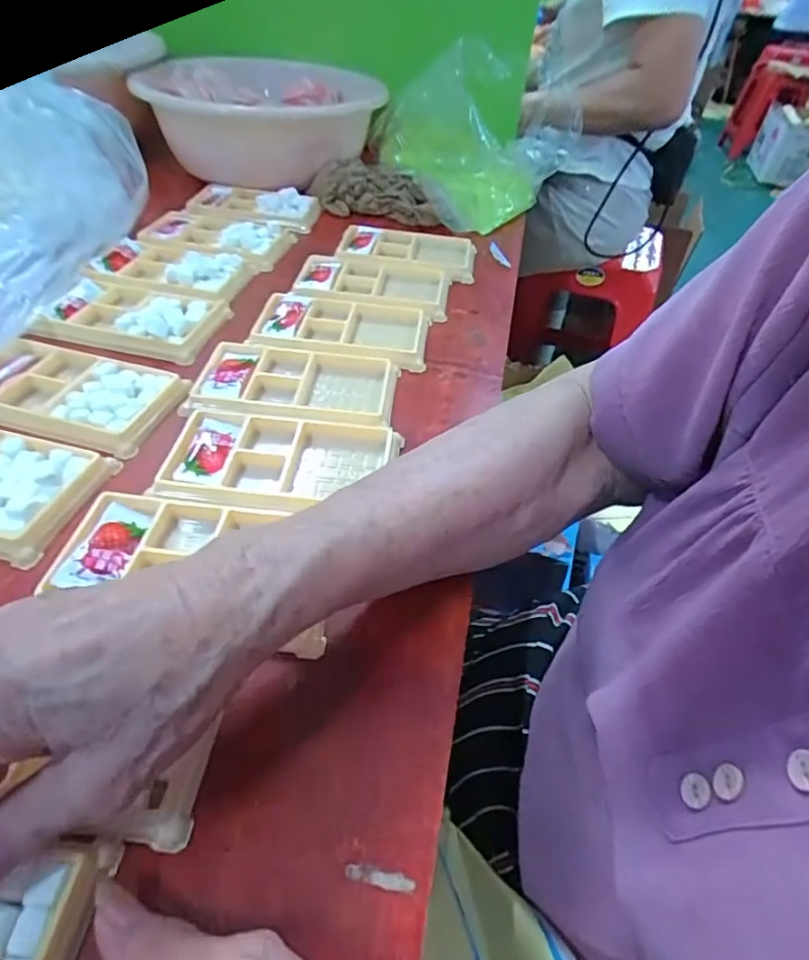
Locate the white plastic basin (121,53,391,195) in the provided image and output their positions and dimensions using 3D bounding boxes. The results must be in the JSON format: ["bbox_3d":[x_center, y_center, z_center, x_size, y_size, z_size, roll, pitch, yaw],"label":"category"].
[{"bbox_3d":[-0.162,-0.412,0.670,0.244,0.102,0.244,-2,45,-10],"label":"white plastic basin"}]

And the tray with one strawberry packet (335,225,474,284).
[{"bbox_3d":[0.004,-0.224,0.563,0.131,0.016,0.071,4,44,-2],"label":"tray with one strawberry packet"}]

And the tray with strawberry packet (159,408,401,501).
[{"bbox_3d":[-0.071,-0.008,0.346,0.129,0.023,0.069,4,44,-3],"label":"tray with strawberry packet"}]

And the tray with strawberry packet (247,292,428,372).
[{"bbox_3d":[-0.049,-0.121,0.455,0.130,0.014,0.080,5,44,-1],"label":"tray with strawberry packet"}]

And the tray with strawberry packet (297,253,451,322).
[{"bbox_3d":[-0.027,-0.176,0.513,0.130,0.013,0.083,4,44,-2],"label":"tray with strawberry packet"}]

